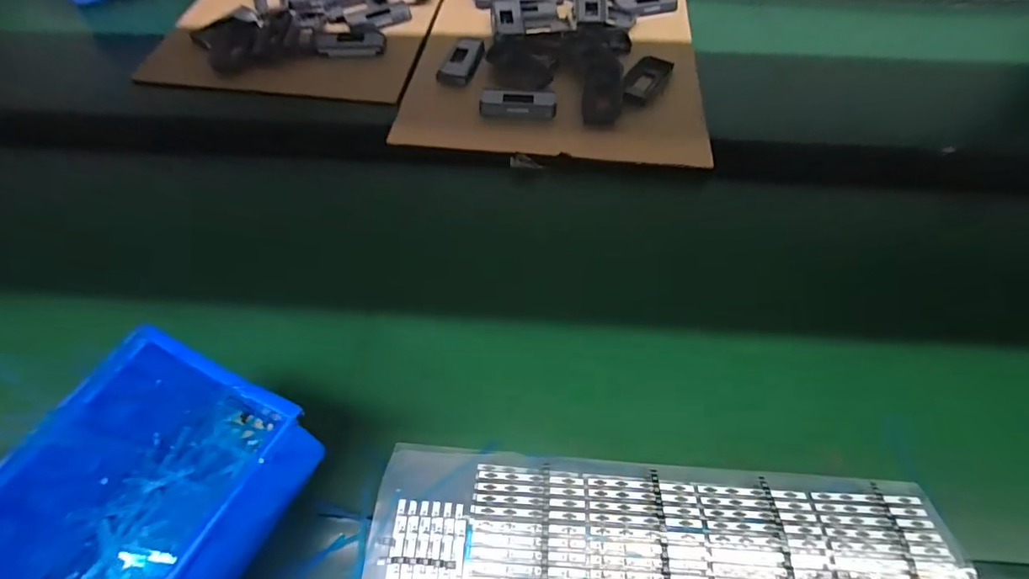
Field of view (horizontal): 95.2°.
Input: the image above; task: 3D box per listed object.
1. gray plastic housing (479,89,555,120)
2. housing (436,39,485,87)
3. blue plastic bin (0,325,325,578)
[{"bbox_3d":[0.004,-0.183,0.462,0.074,0.012,0.028,1,57,0],"label":"gray plastic housing"},{"bbox_3d":[-0.056,-0.250,0.508,0.037,0.008,0.086,13,58,8],"label":"housing"},{"bbox_3d":[-0.179,0.108,0.235,0.104,0.076,0.131,22,60,13],"label":"blue plastic bin"}]

